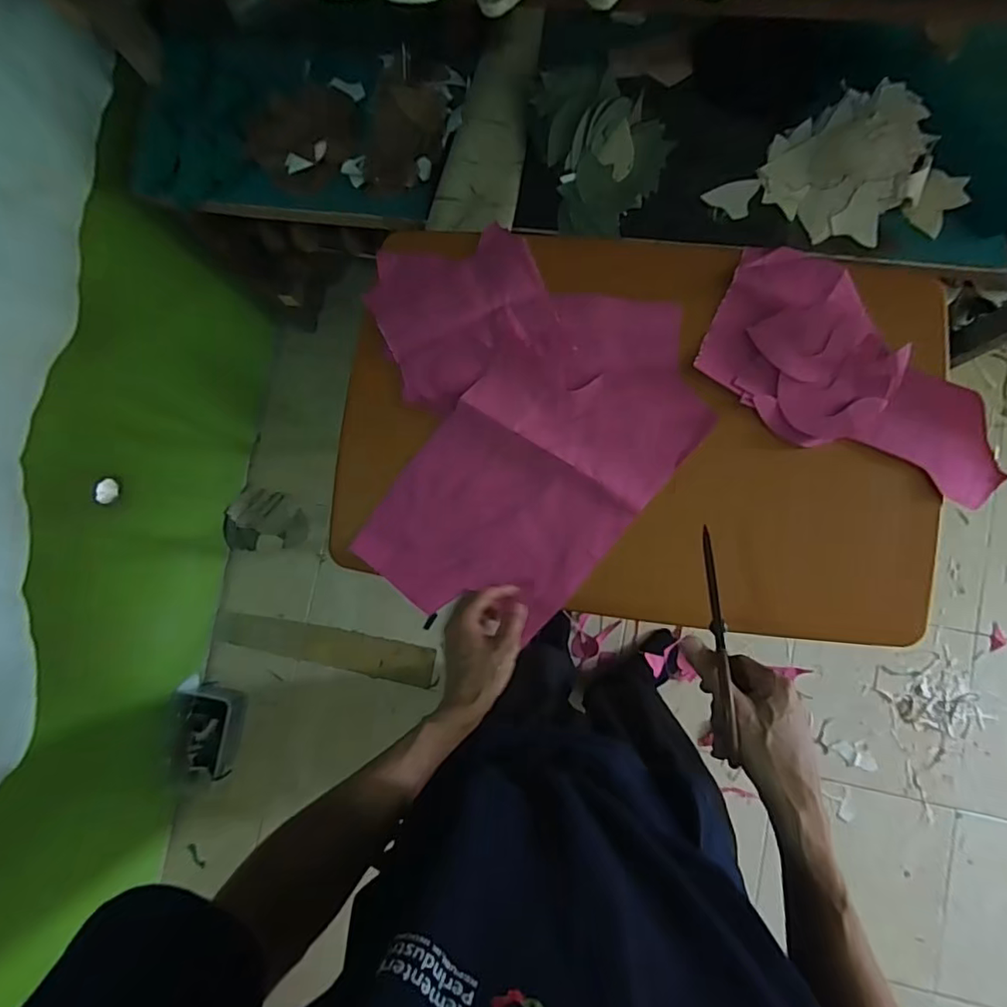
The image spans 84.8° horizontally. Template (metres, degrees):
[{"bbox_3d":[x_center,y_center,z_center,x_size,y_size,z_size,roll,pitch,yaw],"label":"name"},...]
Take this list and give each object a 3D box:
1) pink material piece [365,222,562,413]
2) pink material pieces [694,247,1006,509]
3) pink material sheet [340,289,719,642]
[{"bbox_3d":[-0.053,-0.258,0.734,0.221,0.016,0.218,-23,82,3],"label":"pink material piece"},{"bbox_3d":[0.448,-0.164,0.693,0.378,0.031,0.220,25,87,8],"label":"pink material pieces"},{"bbox_3d":[0.054,-0.057,0.696,0.277,0.019,0.456,32,85,4],"label":"pink material sheet"}]

